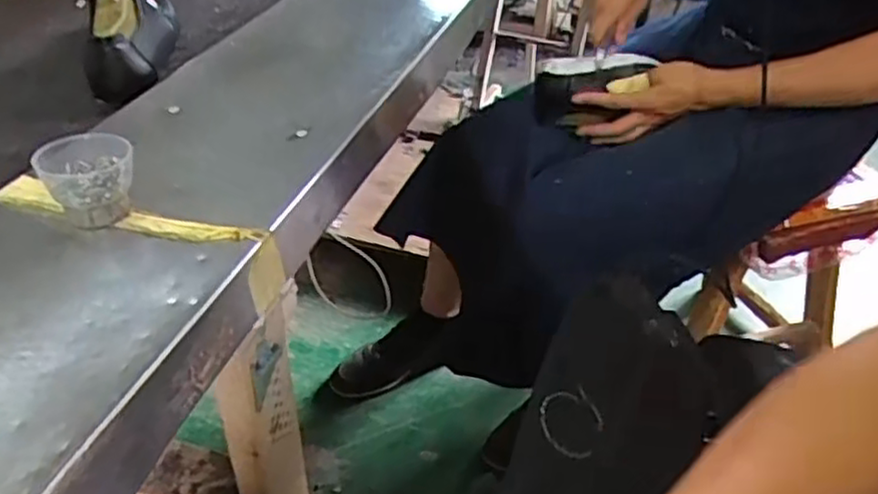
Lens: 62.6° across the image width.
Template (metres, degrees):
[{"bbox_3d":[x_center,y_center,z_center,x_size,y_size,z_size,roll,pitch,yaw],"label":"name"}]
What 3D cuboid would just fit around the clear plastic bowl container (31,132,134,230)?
[{"bbox_3d":[-0.255,-0.049,0.533,0.061,0.053,0.064,-17,43,-22],"label":"clear plastic bowl container"}]

